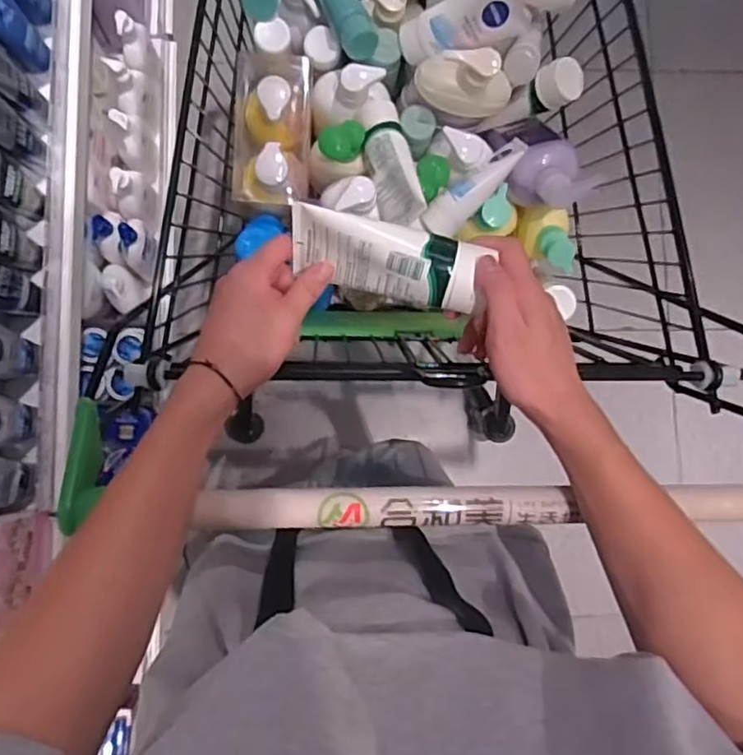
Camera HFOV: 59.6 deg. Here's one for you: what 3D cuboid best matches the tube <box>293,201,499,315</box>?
[{"bbox_3d":[0.013,-0.087,0.455,0.132,0.055,0.038,20,49,8],"label":"tube"}]

